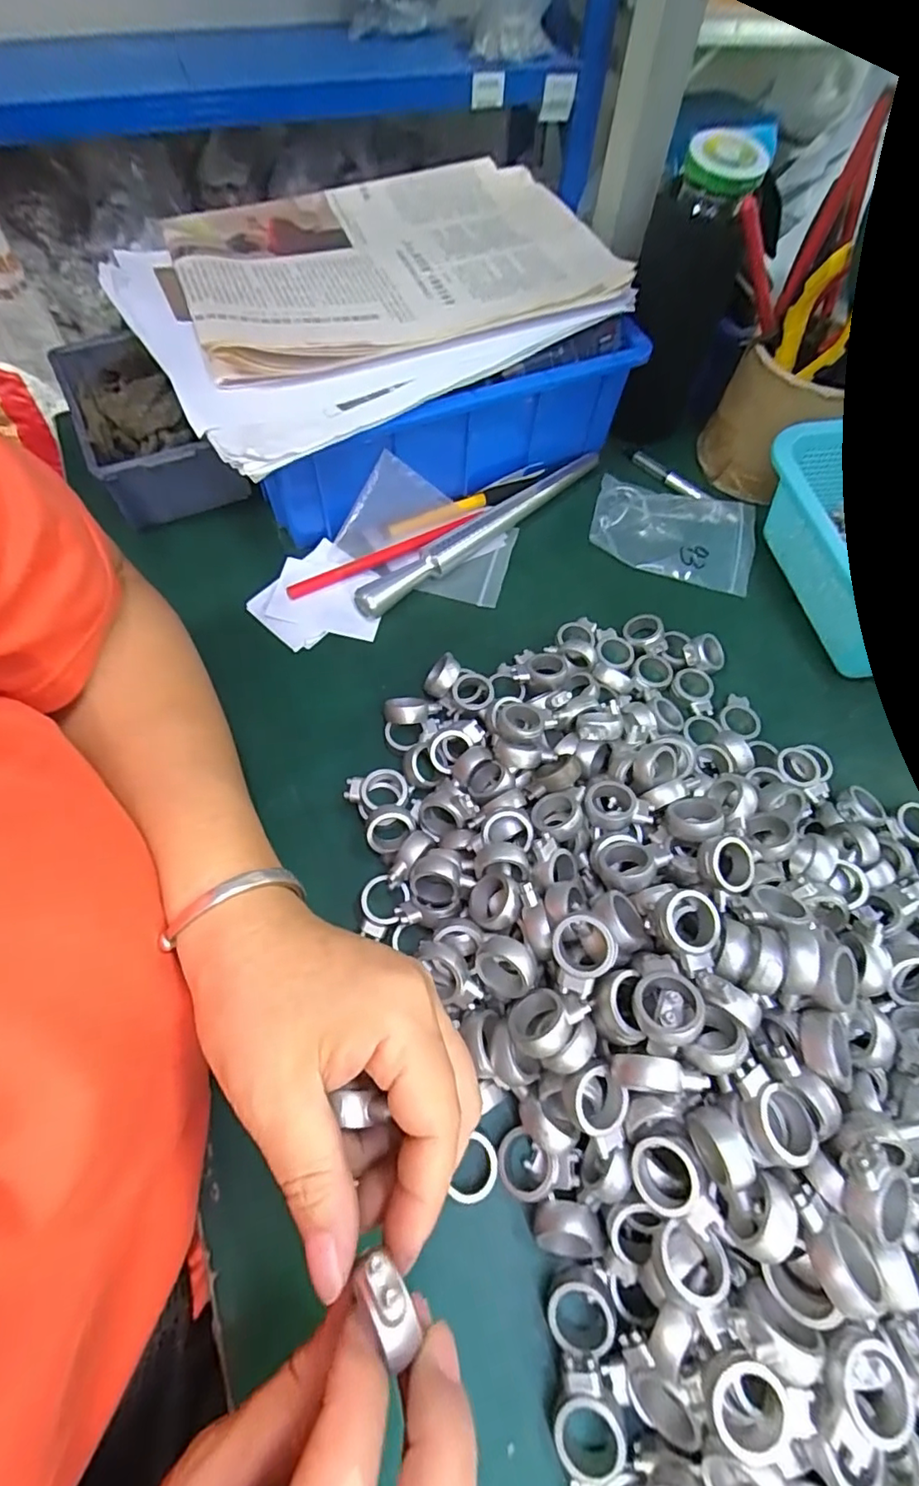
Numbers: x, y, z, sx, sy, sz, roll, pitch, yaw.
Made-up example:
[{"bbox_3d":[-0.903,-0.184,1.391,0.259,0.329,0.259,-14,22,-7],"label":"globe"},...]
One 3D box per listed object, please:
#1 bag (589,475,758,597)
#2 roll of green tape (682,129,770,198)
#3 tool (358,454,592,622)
[{"bbox_3d":[0.162,-0.157,0.417,0.122,0.010,0.077,12,72,0],"label":"bag"},{"bbox_3d":[0.156,-0.339,0.326,0.046,0.017,0.039,20,65,8],"label":"roll of green tape"},{"bbox_3d":[0.020,-0.158,0.407,0.230,0.020,0.018,-39,71,-18],"label":"tool"}]

